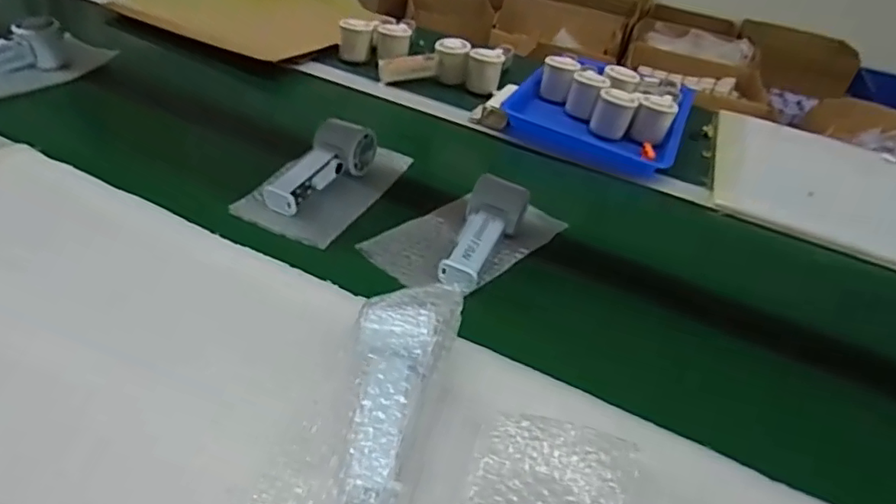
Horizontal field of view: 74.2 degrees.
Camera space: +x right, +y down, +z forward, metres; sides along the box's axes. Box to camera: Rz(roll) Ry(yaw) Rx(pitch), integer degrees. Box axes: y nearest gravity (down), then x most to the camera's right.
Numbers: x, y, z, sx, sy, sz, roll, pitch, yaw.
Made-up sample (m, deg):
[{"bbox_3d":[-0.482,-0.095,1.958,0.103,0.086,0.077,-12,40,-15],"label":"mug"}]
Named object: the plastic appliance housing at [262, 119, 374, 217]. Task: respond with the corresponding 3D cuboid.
[{"bbox_3d":[-0.147,-0.103,0.687,0.045,0.069,0.153,22,40,23],"label":"plastic appliance housing"}]

